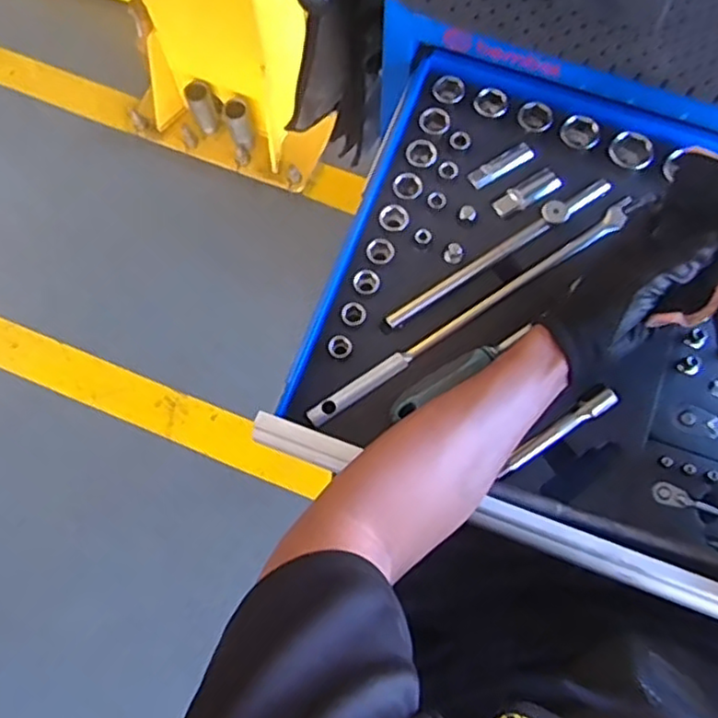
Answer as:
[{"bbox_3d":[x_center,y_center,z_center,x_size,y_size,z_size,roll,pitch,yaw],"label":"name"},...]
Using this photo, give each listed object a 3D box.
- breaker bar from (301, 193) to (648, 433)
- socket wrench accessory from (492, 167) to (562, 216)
[{"bbox_3d":[0.112,-0.048,0.581,0.364,0.017,0.022,-34,76,-10],"label":"breaker bar"},{"bbox_3d":[0.155,-0.156,0.618,0.066,0.017,0.026,-29,75,-8],"label":"socket wrench accessory"}]

